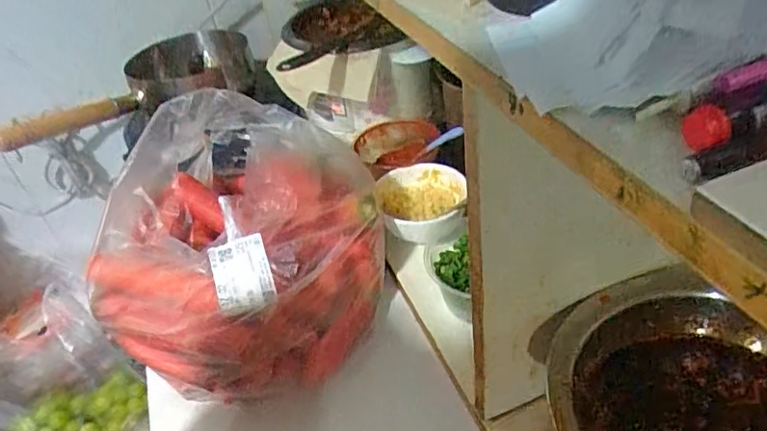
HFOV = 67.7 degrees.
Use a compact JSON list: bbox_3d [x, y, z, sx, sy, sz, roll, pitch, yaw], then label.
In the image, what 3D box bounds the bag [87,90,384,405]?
[{"bbox_3d":[-0.158,0.023,0.602,0.279,0.154,0.314,-27,42,-21],"label":"bag"}]

